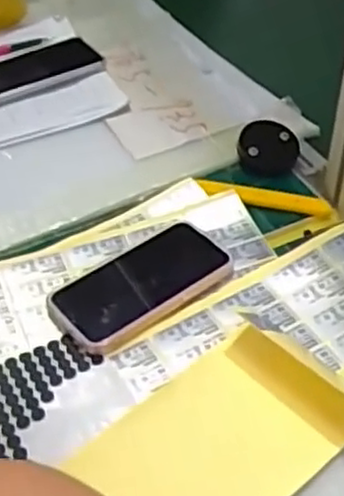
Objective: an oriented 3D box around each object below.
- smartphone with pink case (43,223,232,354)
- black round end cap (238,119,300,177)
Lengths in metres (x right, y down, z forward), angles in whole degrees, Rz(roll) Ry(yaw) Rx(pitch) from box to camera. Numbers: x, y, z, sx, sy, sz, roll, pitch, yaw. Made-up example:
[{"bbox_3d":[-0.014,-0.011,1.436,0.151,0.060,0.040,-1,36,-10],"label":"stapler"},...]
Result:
[{"bbox_3d":[-0.025,0.028,0.612,0.149,0.014,0.089,-28,51,-25],"label":"smartphone with pink case"},{"bbox_3d":[0.095,-0.097,0.727,0.063,0.012,0.063,1,70,-3],"label":"black round end cap"}]

